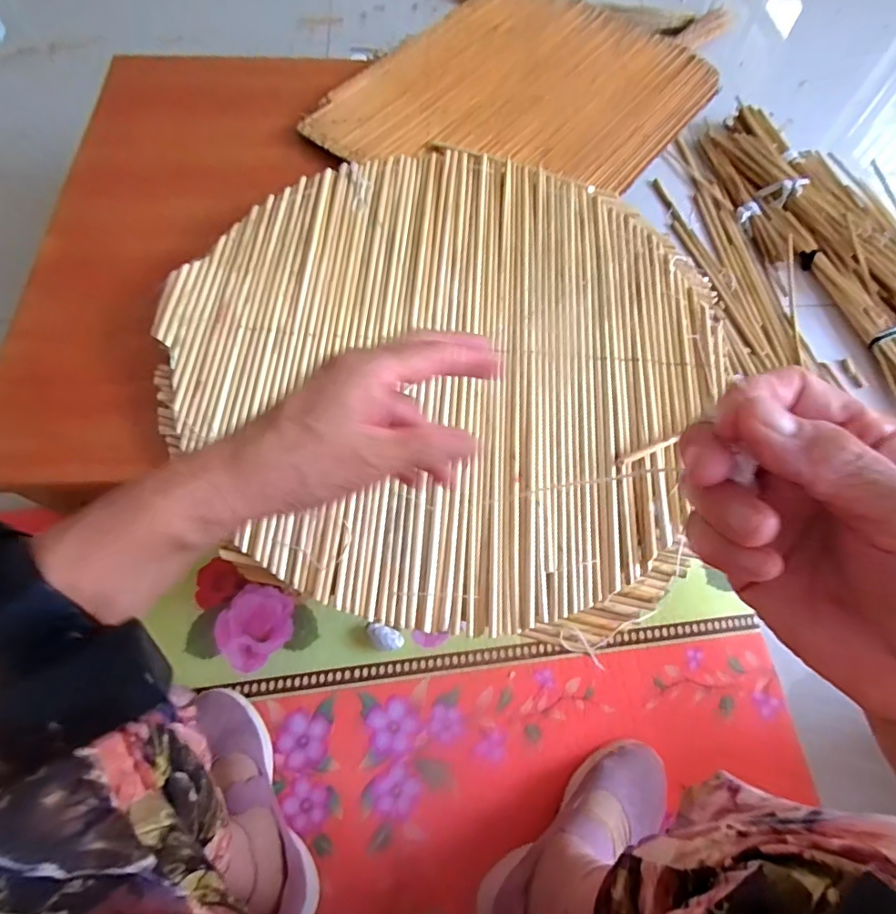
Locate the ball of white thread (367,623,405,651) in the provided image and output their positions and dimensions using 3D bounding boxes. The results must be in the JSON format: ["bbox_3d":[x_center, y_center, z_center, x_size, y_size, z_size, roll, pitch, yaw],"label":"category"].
[{"bbox_3d":[-0.082,0.235,0.673,0.049,0.020,0.029,17,68,5],"label":"ball of white thread"}]

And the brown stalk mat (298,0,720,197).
[{"bbox_3d":[0.110,-0.532,0.764,0.428,0.022,0.522,35,70,12],"label":"brown stalk mat"}]

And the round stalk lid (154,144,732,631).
[{"bbox_3d":[-0.004,-0.108,0.551,0.547,0.037,0.534,1,67,-2],"label":"round stalk lid"}]

